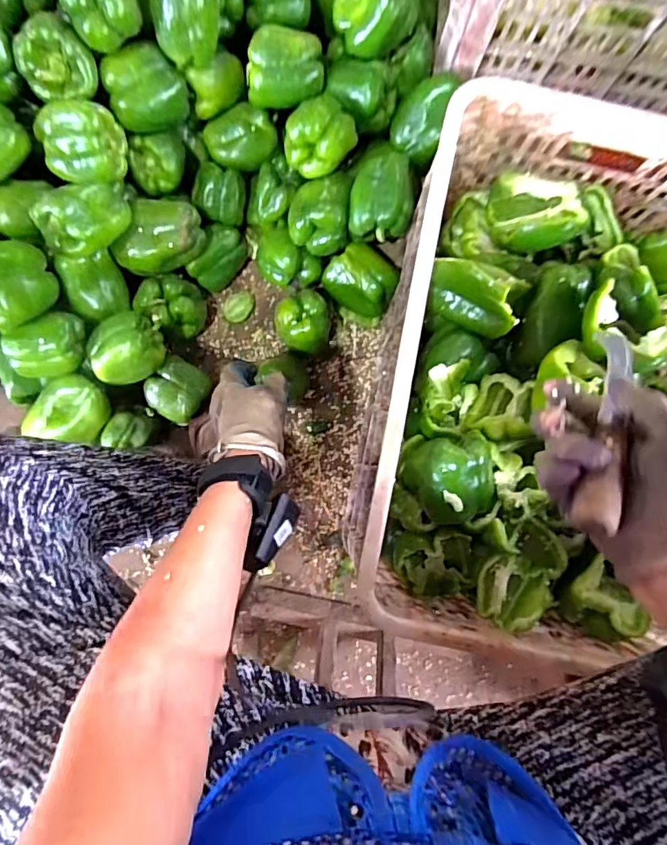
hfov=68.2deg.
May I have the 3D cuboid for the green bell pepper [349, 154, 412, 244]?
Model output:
[{"bbox_3d":[0.058,-0.284,0.625,0.074,0.062,0.092,0,80,-1],"label":"green bell pepper"}]

